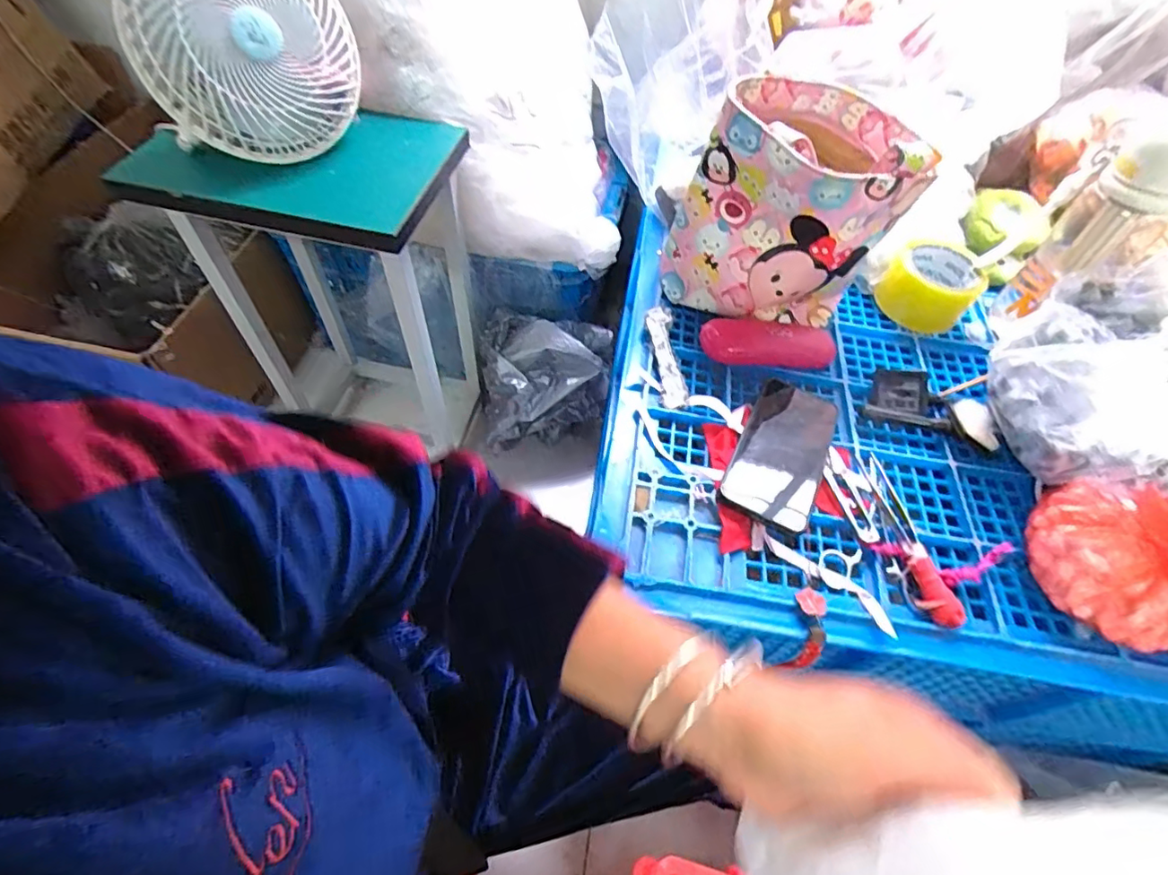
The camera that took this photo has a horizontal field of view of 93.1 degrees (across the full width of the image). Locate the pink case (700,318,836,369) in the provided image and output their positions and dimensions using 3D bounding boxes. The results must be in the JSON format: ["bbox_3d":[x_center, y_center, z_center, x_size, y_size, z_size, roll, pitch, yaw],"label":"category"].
[{"bbox_3d":[0.199,-0.097,0.592,0.151,0.034,0.051,-3,56,-6],"label":"pink case"}]

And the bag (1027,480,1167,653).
[{"bbox_3d":[0.450,0.095,0.425,0.163,0.118,0.127,29,59,15],"label":"bag"}]

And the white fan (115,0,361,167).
[{"bbox_3d":[-0.355,-0.411,0.583,0.212,0.192,0.091,-24,61,-19],"label":"white fan"}]

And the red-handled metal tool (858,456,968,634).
[{"bbox_3d":[0.280,0.083,0.477,0.027,0.021,0.160,-2,56,-6],"label":"red-handled metal tool"}]

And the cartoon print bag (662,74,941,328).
[{"bbox_3d":[0.211,-0.231,0.582,0.211,0.204,0.162,22,57,11],"label":"cartoon print bag"}]

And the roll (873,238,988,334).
[{"bbox_3d":[0.410,-0.178,0.654,0.096,0.071,0.095,2,56,-3],"label":"roll"}]

